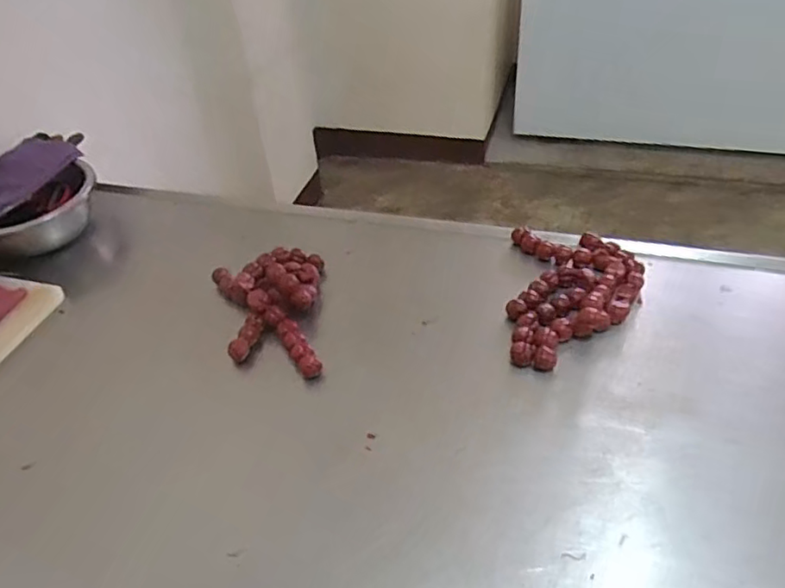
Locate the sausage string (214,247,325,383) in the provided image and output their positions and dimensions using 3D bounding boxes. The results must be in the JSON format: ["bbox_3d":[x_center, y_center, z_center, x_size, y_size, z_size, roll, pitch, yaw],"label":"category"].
[{"bbox_3d":[-0.191,0.026,1.015,0.194,0.075,0.280,-16,43,-11],"label":"sausage string"}]

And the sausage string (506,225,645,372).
[{"bbox_3d":[0.307,-0.001,1.007,0.222,0.048,0.318,4,43,11],"label":"sausage string"}]

